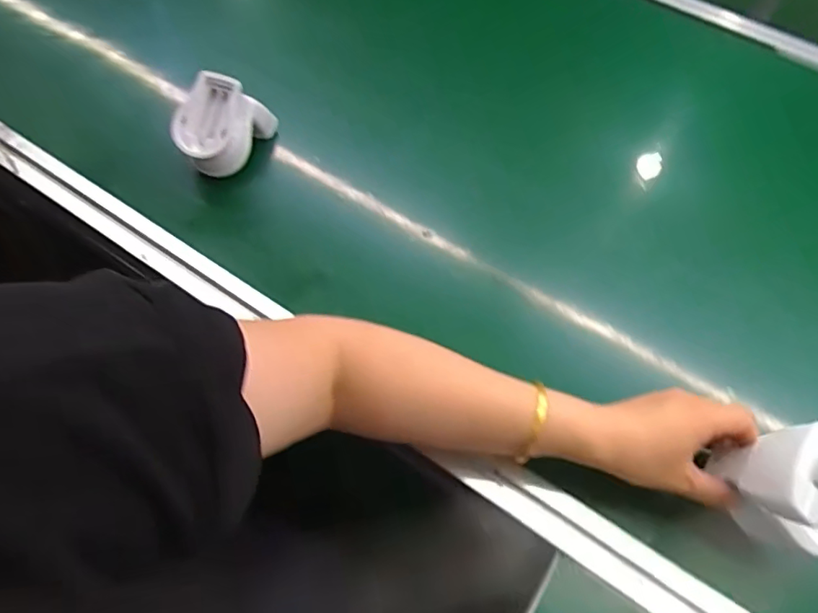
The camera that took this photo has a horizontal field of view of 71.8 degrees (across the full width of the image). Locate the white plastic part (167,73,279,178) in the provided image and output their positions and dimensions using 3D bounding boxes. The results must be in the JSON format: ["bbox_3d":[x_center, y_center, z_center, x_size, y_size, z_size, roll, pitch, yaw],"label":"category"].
[{"bbox_3d":[-0.200,-0.196,0.593,0.069,0.080,0.104,18,57,7],"label":"white plastic part"}]

